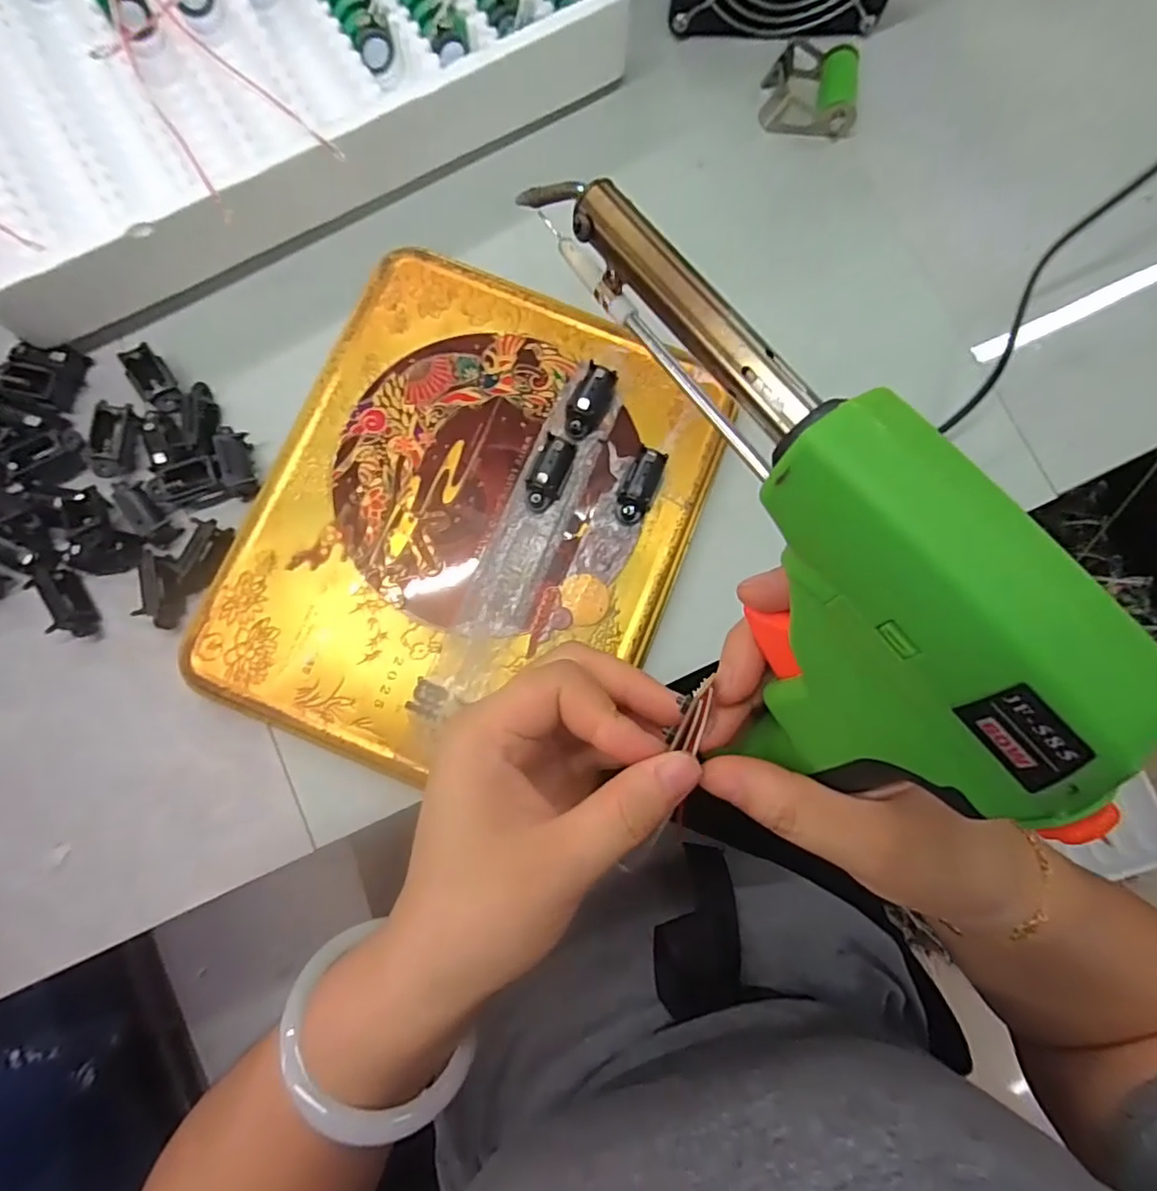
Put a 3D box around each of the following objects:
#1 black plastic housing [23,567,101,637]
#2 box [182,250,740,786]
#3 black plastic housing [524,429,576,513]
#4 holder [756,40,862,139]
[{"bbox_3d":[-0.237,0.004,0.275,0.017,0.013,0.035,-29,84,-5],"label":"black plastic housing"},{"bbox_3d":[-0.049,-0.033,0.283,0.191,0.017,0.231,22,82,2],"label":"box"},{"bbox_3d":[-0.014,-0.057,0.275,0.016,0.014,0.037,20,82,2],"label":"black plastic housing"},{"bbox_3d":[0.127,-0.276,0.322,0.048,0.020,0.042,11,82,0],"label":"holder"}]

